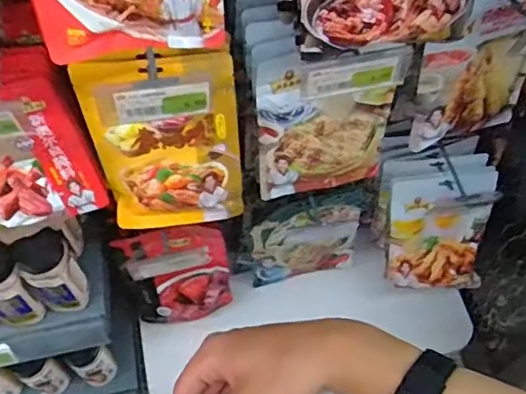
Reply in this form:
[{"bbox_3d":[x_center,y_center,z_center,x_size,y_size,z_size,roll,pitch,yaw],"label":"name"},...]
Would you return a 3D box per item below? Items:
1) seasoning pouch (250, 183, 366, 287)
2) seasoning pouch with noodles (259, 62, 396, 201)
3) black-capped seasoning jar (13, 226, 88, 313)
[{"bbox_3d":[0.072,0.068,0.918,0.175,0.252,0.028,-12,60,-7],"label":"seasoning pouch"},{"bbox_3d":[0.074,-0.079,0.648,0.156,0.209,0.038,-14,60,-8],"label":"seasoning pouch with noodles"},{"bbox_3d":[-0.267,0.101,0.718,0.066,0.129,0.057,-34,65,-18],"label":"black-capped seasoning jar"}]

